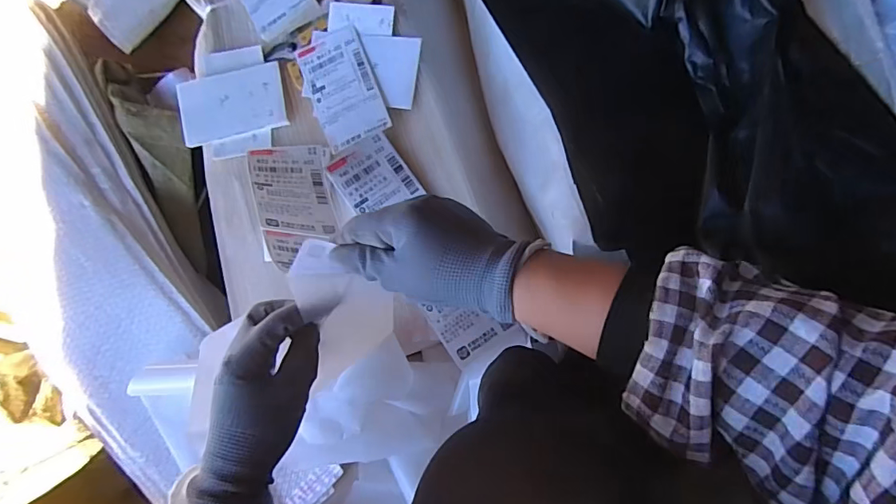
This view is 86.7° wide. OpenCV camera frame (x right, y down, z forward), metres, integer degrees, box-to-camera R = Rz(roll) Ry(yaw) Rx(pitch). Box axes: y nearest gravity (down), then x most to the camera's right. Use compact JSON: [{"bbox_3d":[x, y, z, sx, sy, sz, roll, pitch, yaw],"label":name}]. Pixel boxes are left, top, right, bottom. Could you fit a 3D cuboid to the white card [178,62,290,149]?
[{"bbox_3d":[-0.258,-0.176,0.569,0.128,0.008,0.073,-11,98,5],"label":"white card"}]

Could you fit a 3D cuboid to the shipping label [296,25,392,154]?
[{"bbox_3d":[-0.117,-0.183,0.534,0.076,0.004,0.130,-22,83,8],"label":"shipping label"}]

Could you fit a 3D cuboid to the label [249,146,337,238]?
[{"bbox_3d":[-0.152,-0.062,0.473,0.076,0.013,0.128,2,45,-30],"label":"label"}]

